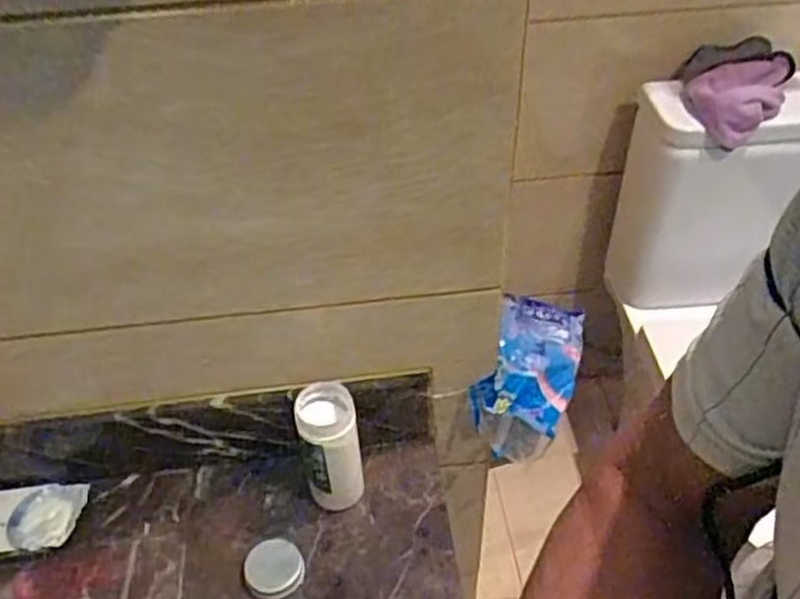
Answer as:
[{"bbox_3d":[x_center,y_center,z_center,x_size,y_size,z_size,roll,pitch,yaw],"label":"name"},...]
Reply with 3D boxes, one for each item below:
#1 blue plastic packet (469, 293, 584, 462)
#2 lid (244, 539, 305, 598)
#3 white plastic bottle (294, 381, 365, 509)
[{"bbox_3d":[0.158,0.072,0.927,0.129,0.072,0.254,31,48,-8],"label":"blue plastic packet"},{"bbox_3d":[-0.127,0.271,0.764,0.058,0.006,0.060,-1,44,1],"label":"lid"},{"bbox_3d":[-0.071,0.156,0.790,0.058,0.147,0.058,-6,44,-4],"label":"white plastic bottle"}]

